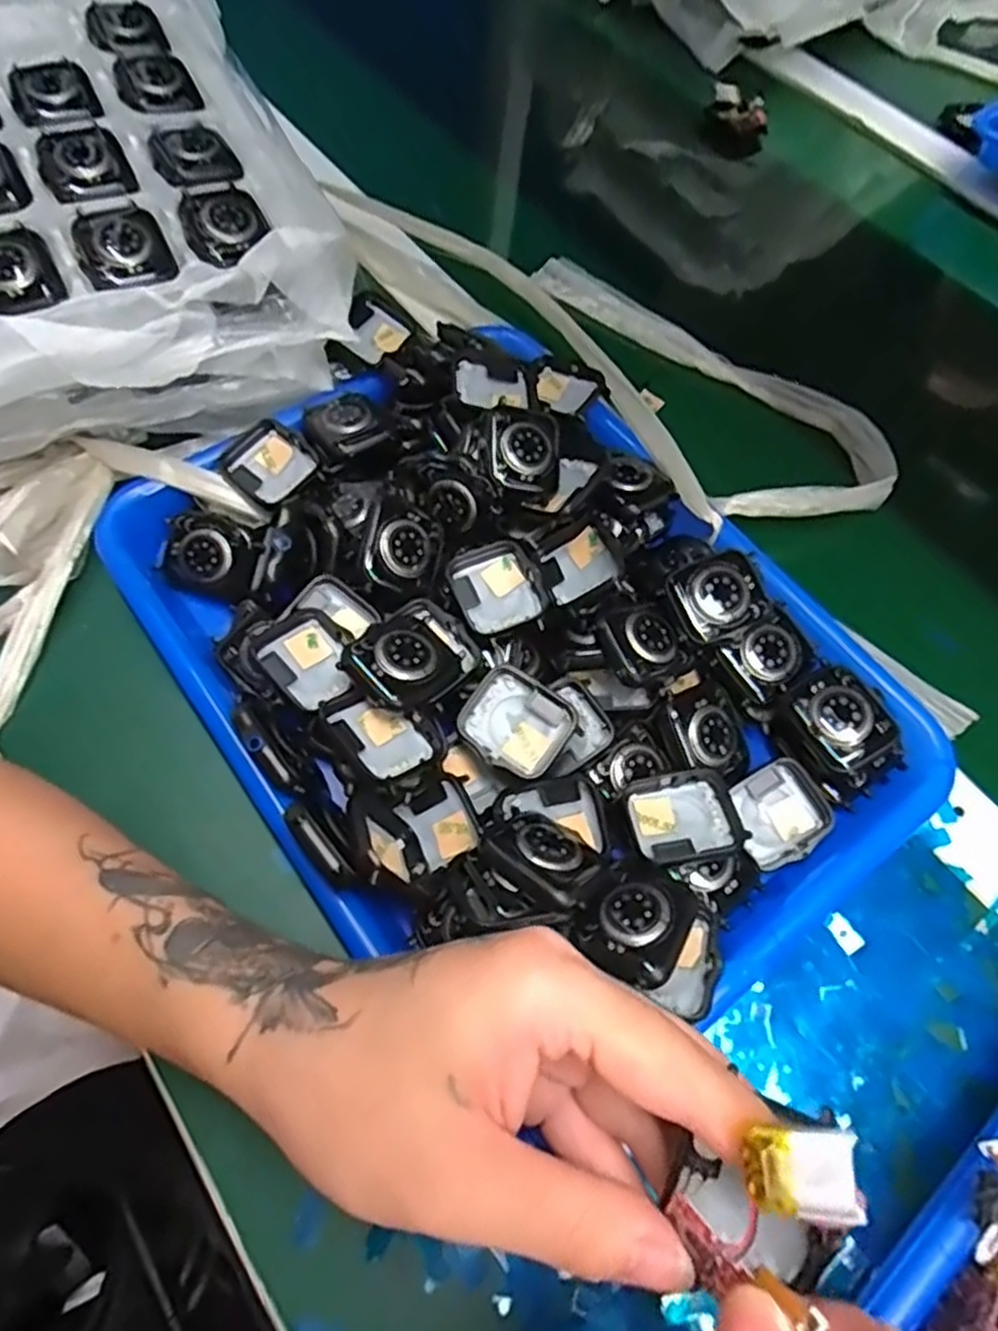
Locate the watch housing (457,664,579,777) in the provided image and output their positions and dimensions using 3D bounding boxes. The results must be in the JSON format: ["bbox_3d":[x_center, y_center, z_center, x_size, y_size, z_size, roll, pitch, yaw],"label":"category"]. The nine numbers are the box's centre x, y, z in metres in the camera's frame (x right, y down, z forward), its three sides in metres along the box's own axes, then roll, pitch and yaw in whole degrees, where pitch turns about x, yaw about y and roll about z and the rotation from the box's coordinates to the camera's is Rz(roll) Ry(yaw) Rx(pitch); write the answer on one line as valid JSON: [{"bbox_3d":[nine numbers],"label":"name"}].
[{"bbox_3d":[0.008,0.024,0.306,0.042,0.013,0.036,34,66,13],"label":"watch housing"}]

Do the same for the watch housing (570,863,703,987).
[{"bbox_3d":[0.052,0.092,0.266,0.036,0.010,0.041,28,53,36],"label":"watch housing"}]

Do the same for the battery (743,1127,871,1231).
[{"bbox_3d":[0.064,0.107,0.156,0.022,0.004,0.019,-2,92,8],"label":"battery"}]

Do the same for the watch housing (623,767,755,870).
[{"bbox_3d":[0.074,0.060,0.293,0.042,0.011,0.036,-11,64,-9],"label":"watch housing"}]

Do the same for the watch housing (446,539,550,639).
[{"bbox_3d":[0.001,-0.033,0.330,0.037,0.012,0.043,-22,66,-14],"label":"watch housing"}]

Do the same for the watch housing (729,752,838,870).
[{"bbox_3d":[0.118,0.063,0.314,0.039,0.010,0.037,-31,70,-4],"label":"watch housing"}]

